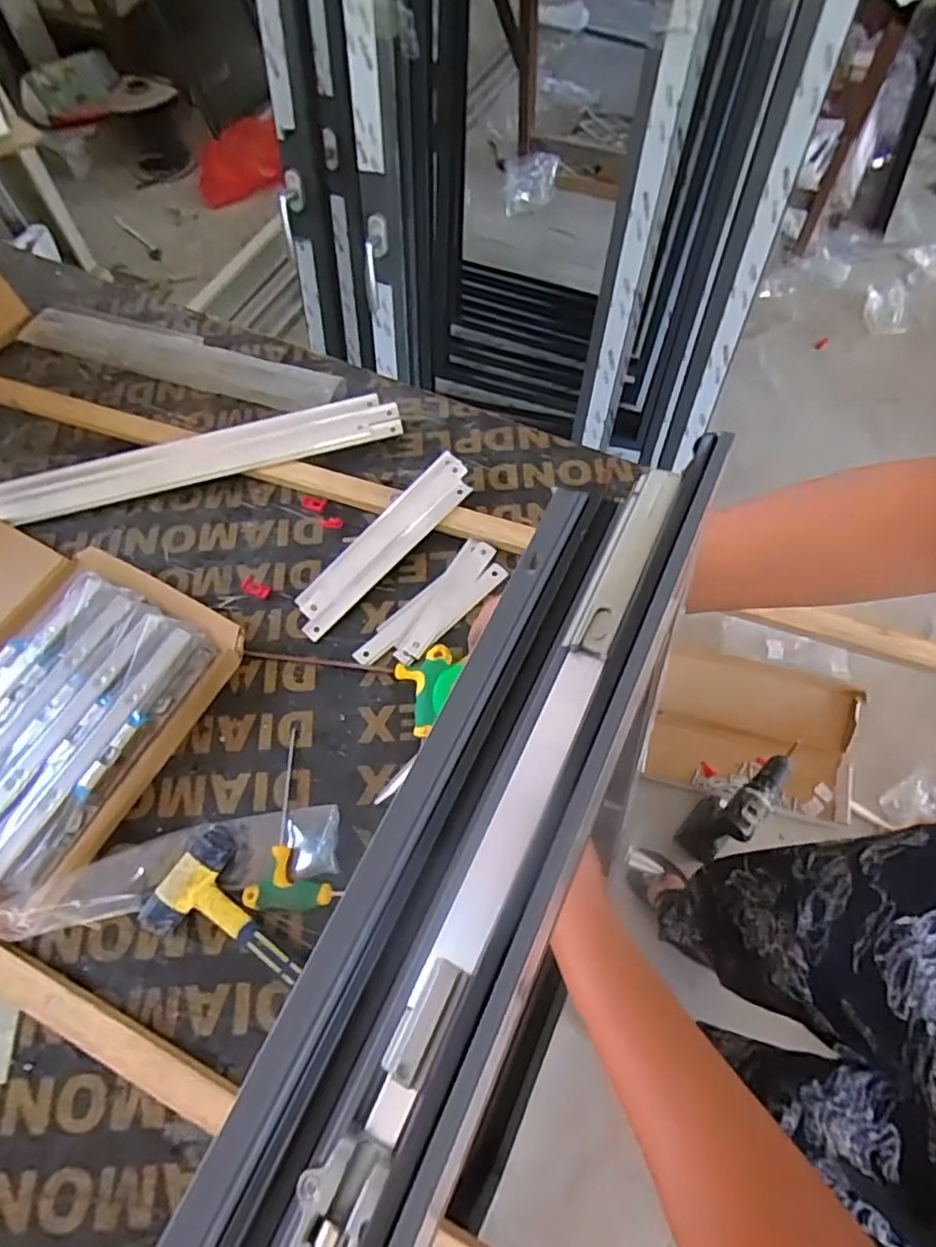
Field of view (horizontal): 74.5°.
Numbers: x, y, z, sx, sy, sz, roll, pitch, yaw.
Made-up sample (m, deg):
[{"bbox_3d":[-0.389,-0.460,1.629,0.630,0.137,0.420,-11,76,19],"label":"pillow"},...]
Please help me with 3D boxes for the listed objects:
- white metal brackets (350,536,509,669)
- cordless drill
[{"bbox_3d":[-0.032,-0.014,0.592,0.052,0.010,0.166,39,72,18],"label":"white metal brackets"},{"bbox_3d":[0.494,0.343,1.159,0.071,0.256,0.184,32,70,16],"label":"cordless drill"}]

